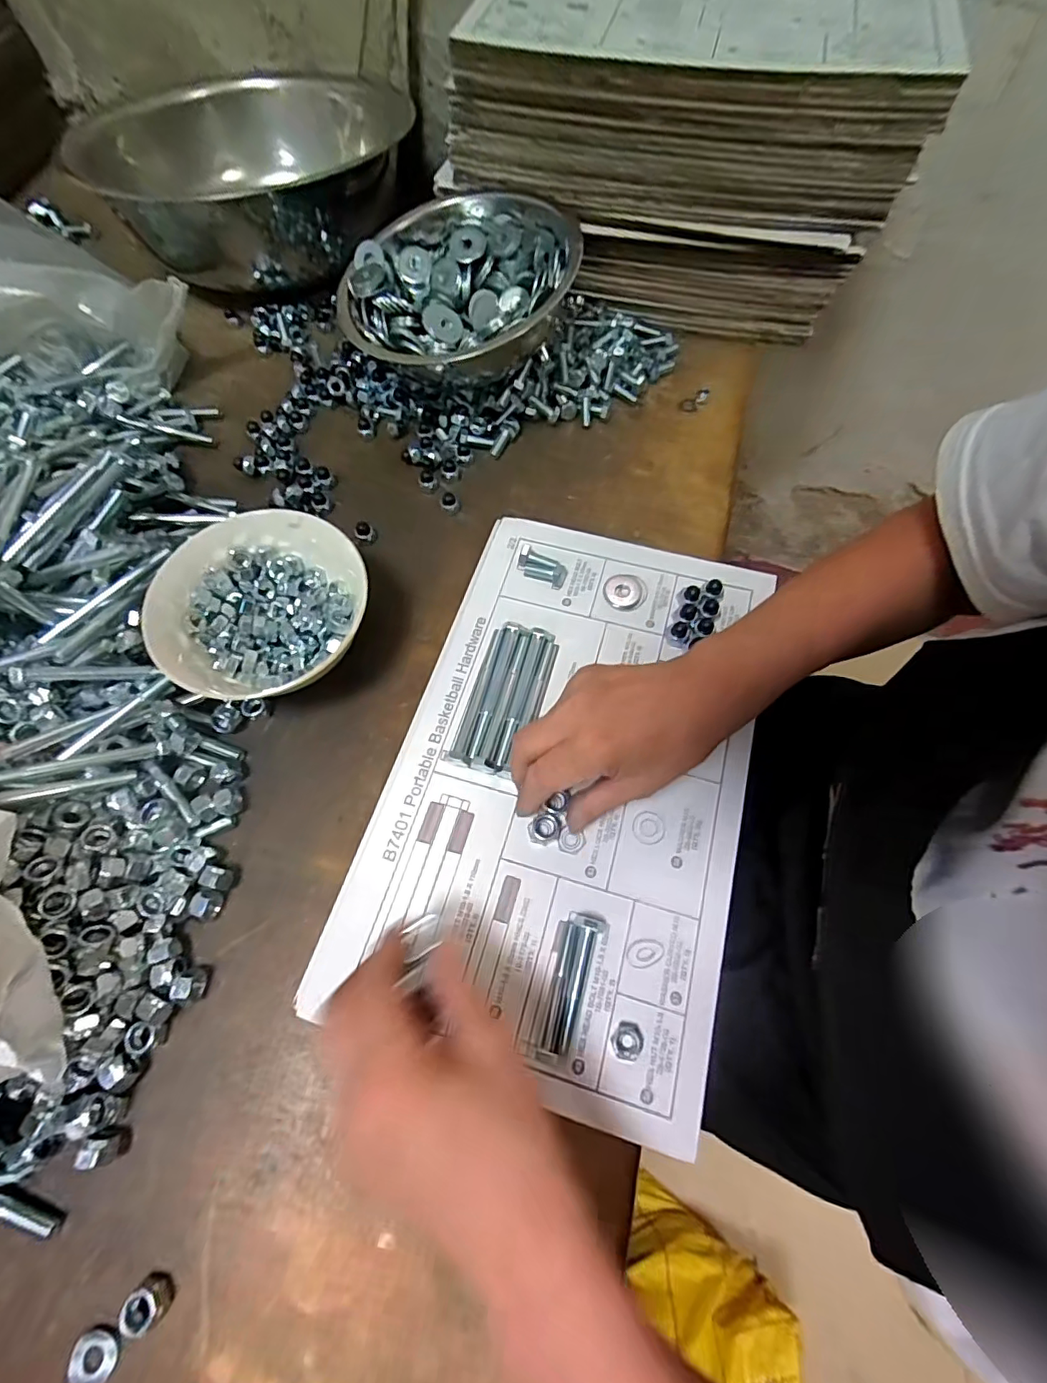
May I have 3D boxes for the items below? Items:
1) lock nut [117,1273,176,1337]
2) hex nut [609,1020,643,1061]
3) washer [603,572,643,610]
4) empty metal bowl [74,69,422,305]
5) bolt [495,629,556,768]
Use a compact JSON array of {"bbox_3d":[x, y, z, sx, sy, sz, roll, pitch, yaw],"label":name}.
[{"bbox_3d":[-0.184,0.299,0.263,0.019,0.012,0.018,-1,67,2],"label":"lock nut"},{"bbox_3d":[0.056,0.191,0.295,0.015,0.010,0.018,24,69,12],"label":"hex nut"},{"bbox_3d":[0.077,-0.079,0.415,0.028,0.004,0.031,-3,66,1],"label":"washer"},{"bbox_3d":[-0.276,-0.543,0.569,0.286,0.091,0.238,4,65,2],"label":"empty metal bowl"},{"bbox_3d":[-0.001,0.005,0.380,0.015,0.016,0.108,15,68,8],"label":"bolt"}]

